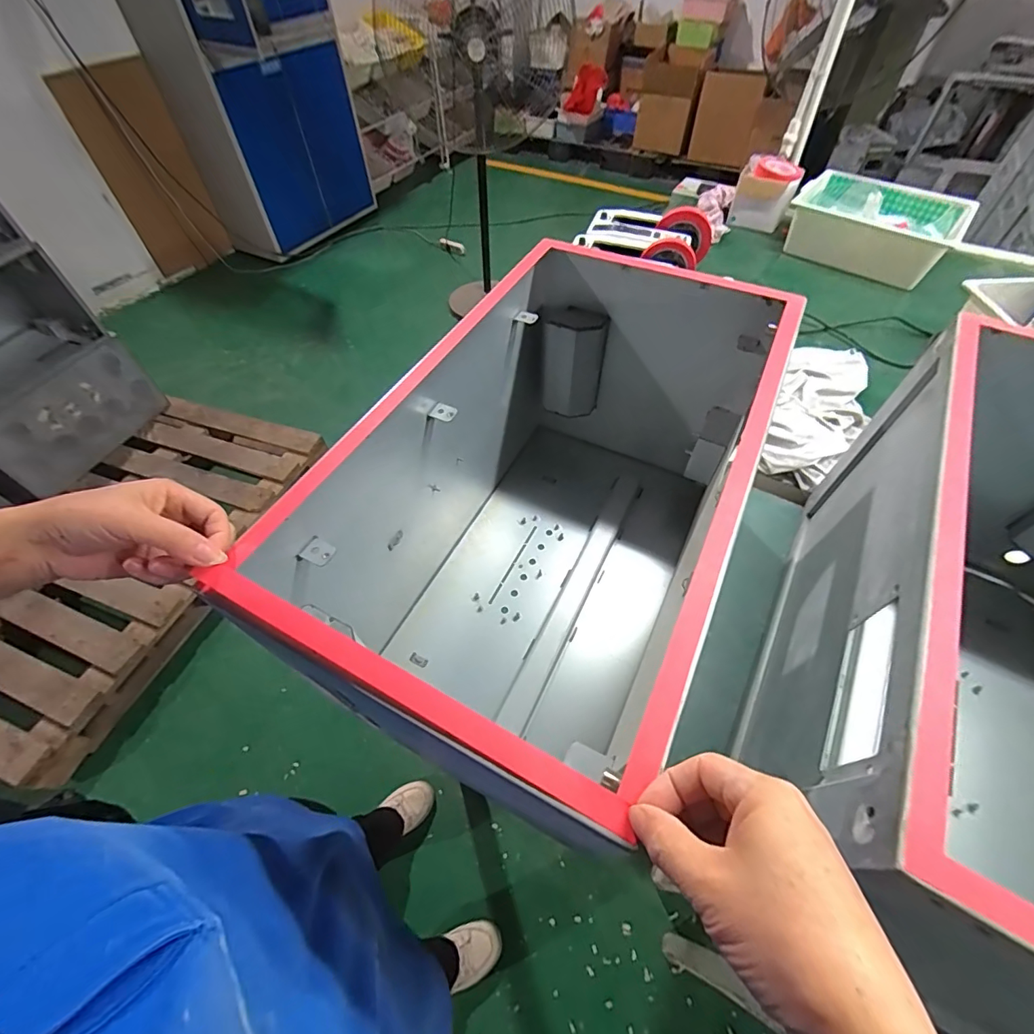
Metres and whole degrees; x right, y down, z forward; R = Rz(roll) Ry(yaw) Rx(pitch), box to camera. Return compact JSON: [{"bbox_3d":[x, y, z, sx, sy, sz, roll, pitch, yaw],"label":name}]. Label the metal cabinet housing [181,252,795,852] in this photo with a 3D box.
[{"bbox_3d":[0.048,-0.012,0.540,0.316,0.337,0.569,22,57,16],"label":"metal cabinet housing"}]

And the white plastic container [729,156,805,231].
[{"bbox_3d":[0.677,-0.881,1.296,0.147,0.148,0.132,19,56,14],"label":"white plastic container"}]

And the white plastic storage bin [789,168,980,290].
[{"bbox_3d":[0.893,-0.731,1.172,0.381,0.129,0.262,30,60,21],"label":"white plastic storage bin"}]

